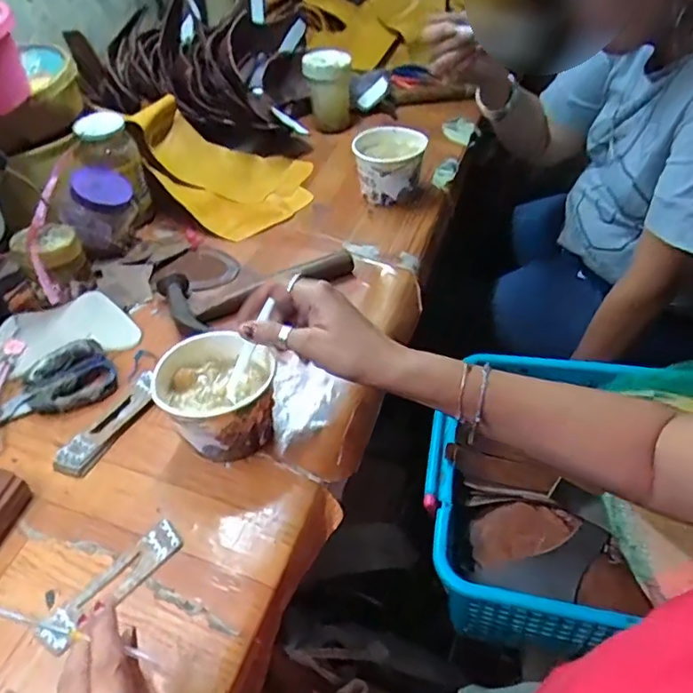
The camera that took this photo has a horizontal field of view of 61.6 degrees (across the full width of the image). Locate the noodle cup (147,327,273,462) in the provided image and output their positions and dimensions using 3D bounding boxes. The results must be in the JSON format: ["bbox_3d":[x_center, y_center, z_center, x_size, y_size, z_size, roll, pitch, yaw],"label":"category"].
[{"bbox_3d":[-0.109,0.046,0.501,0.095,0.076,0.084,-1,44,0],"label":"noodle cup"}]

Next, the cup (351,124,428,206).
[{"bbox_3d":[0.057,-0.242,0.783,0.090,0.083,0.099,-2,45,2],"label":"cup"}]

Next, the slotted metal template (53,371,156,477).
[{"bbox_3d":[-0.214,0.069,0.533,0.037,0.008,0.118,18,51,26],"label":"slotted metal template"}]

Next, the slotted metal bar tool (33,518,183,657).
[{"bbox_3d":[-0.170,0.173,0.424,0.029,0.004,0.109,32,53,29],"label":"slotted metal bar tool"}]

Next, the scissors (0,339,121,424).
[{"bbox_3d":[-0.311,0.048,0.557,0.173,0.027,0.075,-22,48,-20],"label":"scissors"}]

